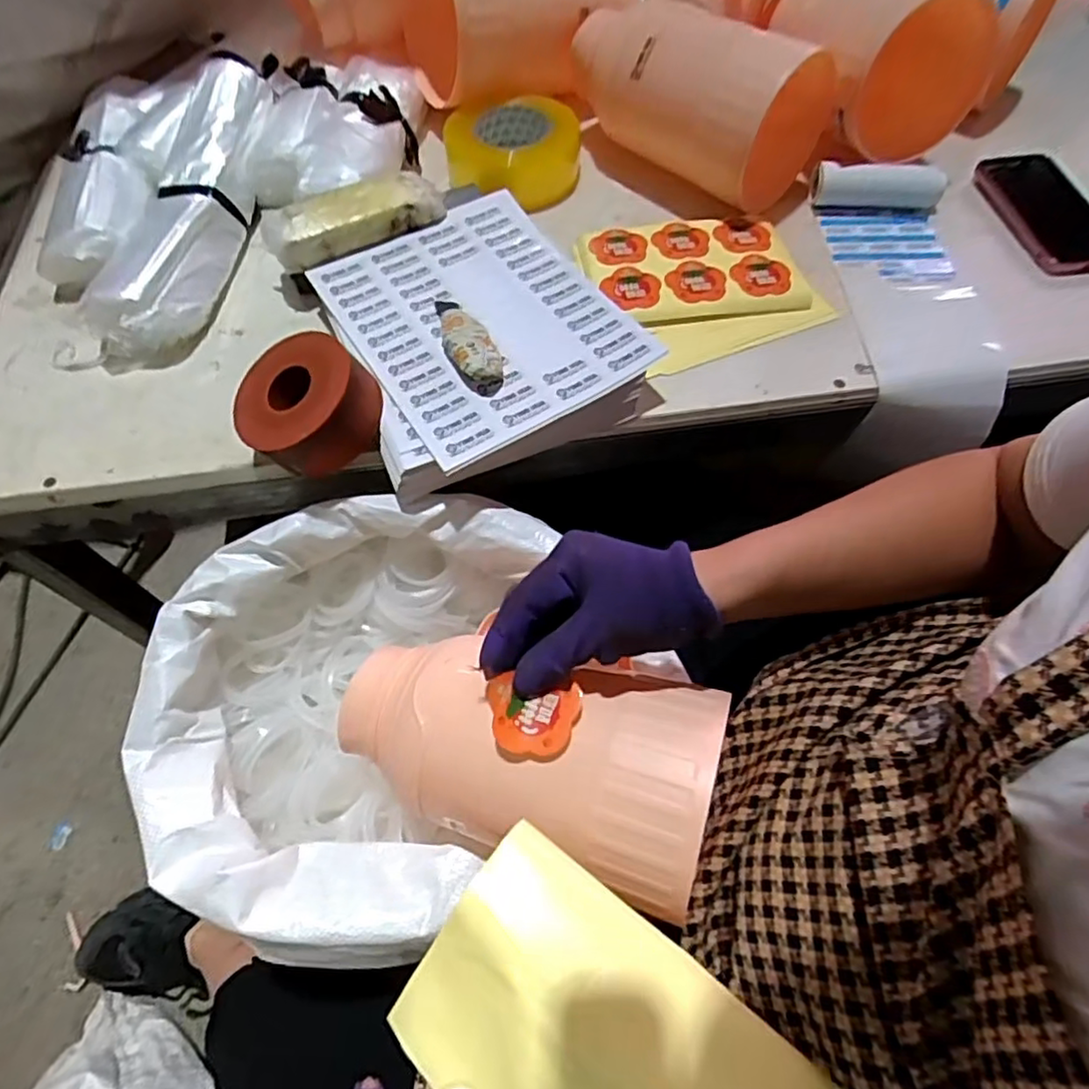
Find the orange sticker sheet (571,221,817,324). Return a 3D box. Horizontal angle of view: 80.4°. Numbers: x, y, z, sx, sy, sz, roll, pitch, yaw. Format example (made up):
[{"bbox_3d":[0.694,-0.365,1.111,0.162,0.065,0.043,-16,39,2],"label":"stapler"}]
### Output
[{"bbox_3d":[0.139,-0.262,0.609,0.193,0.018,0.125,-8,60,-4],"label":"orange sticker sheet"}]

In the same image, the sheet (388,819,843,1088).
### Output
[{"bbox_3d":[0.031,0.233,0.296,0.188,0.028,0.108,32,65,18],"label":"sheet"}]

